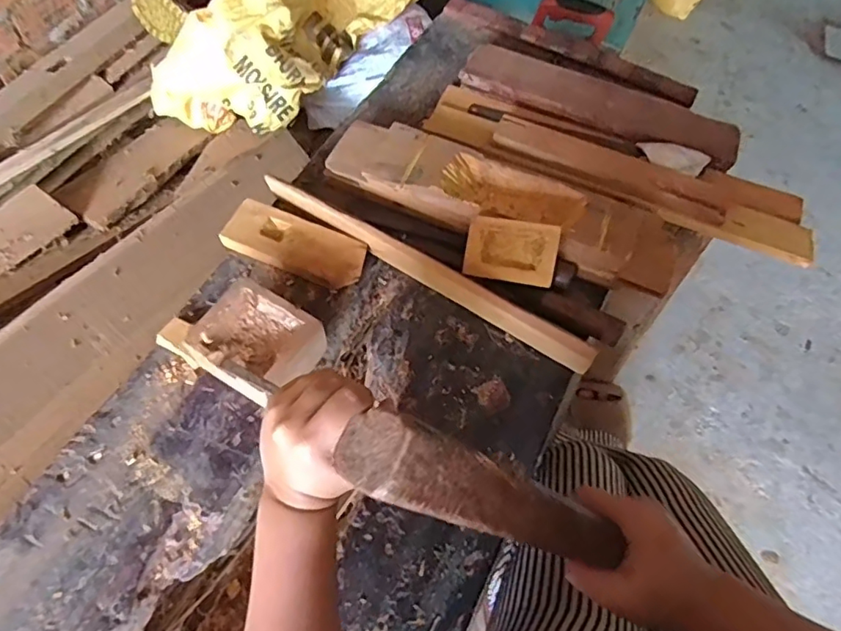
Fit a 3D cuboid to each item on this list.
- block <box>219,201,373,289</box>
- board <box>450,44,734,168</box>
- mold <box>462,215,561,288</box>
[{"bbox_3d":[-0.139,-0.077,0.609,0.156,0.025,0.064,21,62,8],"label":"block"},{"bbox_3d":[0.231,-0.275,0.715,0.360,0.038,0.075,21,62,8],"label":"board"},{"bbox_3d":[0.096,-0.069,0.576,0.093,0.018,0.064,11,91,12],"label":"mold"}]

